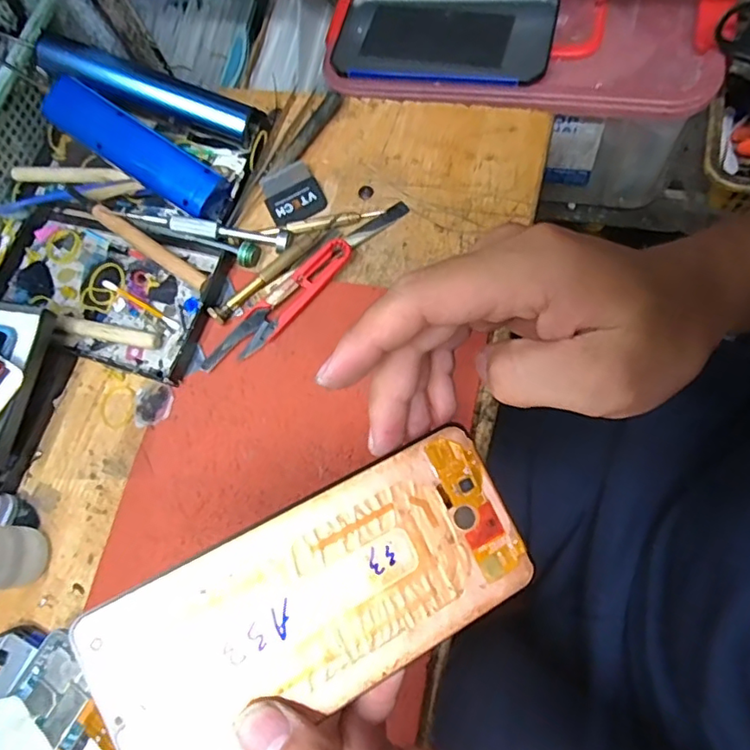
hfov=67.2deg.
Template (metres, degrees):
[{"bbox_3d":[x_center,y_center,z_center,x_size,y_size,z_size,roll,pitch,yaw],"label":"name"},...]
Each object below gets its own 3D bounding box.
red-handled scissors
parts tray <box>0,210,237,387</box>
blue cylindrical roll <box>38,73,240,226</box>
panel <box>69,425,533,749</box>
[{"bbox_3d":[-0.062,-0.045,0.365,0.024,0.012,0.119,41,82,20],"label":"red-handled scissors"},{"bbox_3d":[-0.196,-0.065,0.396,0.178,0.022,0.098,17,75,15],"label":"parts tray"},{"bbox_3d":[-0.166,-0.156,0.395,0.135,0.033,0.036,33,74,-4],"label":"blue cylindrical roll"},{"bbox_3d":[-0.018,0.079,0.200,0.152,0.004,0.067,-24,84,-18],"label":"panel"}]

